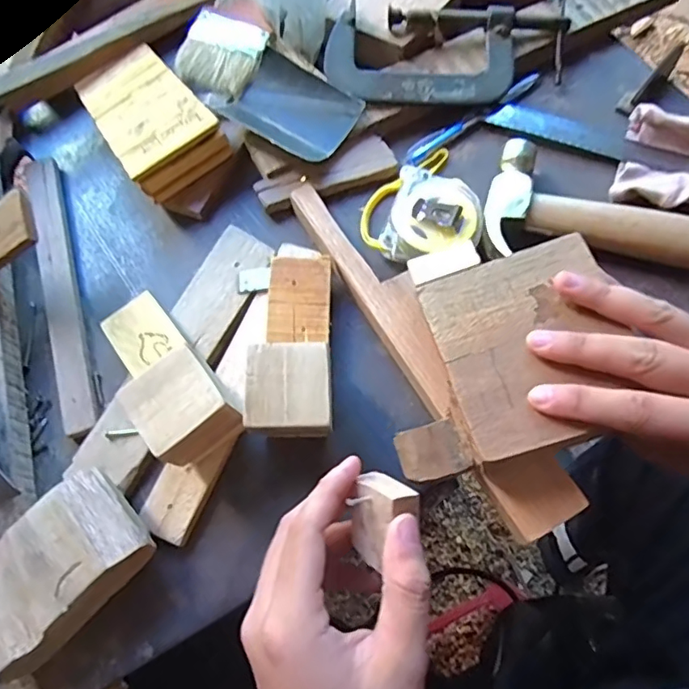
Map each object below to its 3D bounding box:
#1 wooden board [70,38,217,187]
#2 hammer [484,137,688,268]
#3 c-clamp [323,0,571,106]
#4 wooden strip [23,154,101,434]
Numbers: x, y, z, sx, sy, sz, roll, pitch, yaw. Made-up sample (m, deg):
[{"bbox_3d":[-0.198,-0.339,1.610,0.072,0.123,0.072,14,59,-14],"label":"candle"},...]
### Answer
[{"bbox_3d":[-0.162,-0.189,0.428,0.075,0.008,0.131,-37,63,-6],"label":"wooden board"},{"bbox_3d":[0.244,-0.082,0.360,0.287,0.031,0.088,10,68,6],"label":"hammer"},{"bbox_3d":[0.082,-0.230,0.431,0.194,0.023,0.083,2,80,0],"label":"c-clamp"},{"bbox_3d":[-0.212,-0.046,0.401,0.024,0.009,0.243,-19,68,-6],"label":"wooden strip"}]

